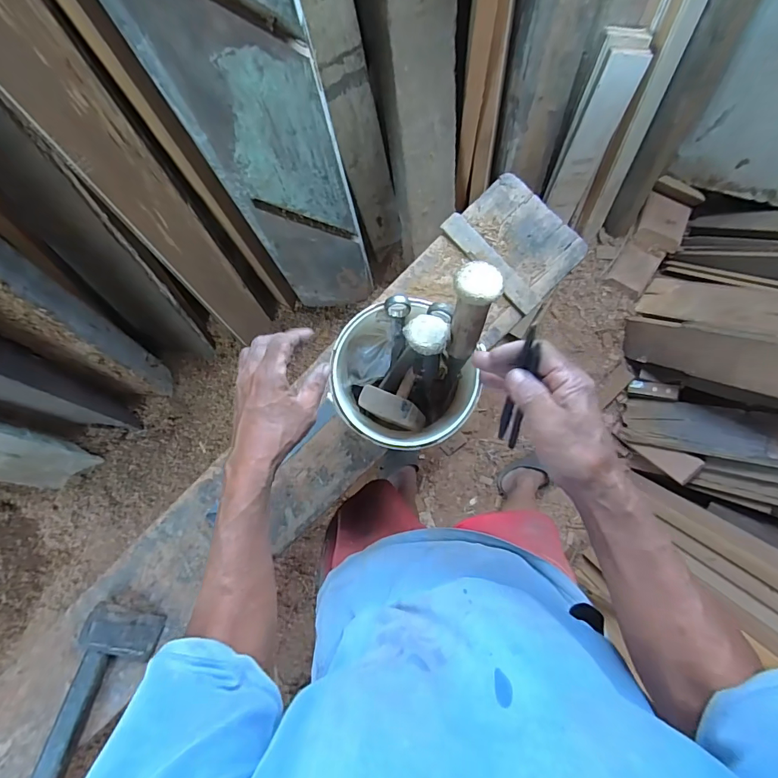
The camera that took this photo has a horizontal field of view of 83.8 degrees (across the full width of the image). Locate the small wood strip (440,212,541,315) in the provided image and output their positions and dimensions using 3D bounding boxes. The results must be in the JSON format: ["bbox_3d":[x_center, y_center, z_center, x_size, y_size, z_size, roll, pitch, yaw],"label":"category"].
[{"bbox_3d":[0.163,-0.201,0.693,0.038,0.012,0.195,-43,89,-6],"label":"small wood strip"}]

